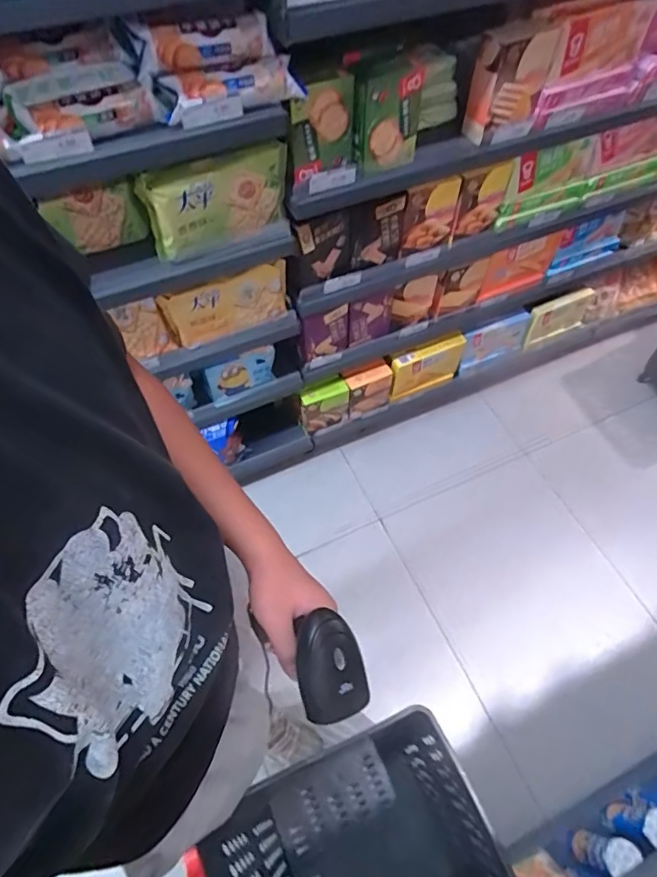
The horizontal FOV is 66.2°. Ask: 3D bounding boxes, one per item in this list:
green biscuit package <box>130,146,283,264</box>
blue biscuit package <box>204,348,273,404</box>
[{"bbox_3d":[-0.201,-0.442,0.921,0.257,0.155,0.052,-26,62,-15],"label":"green biscuit package"},{"bbox_3d":[-0.231,-0.173,1.335,0.186,0.122,0.029,-23,61,-14],"label":"blue biscuit package"}]

